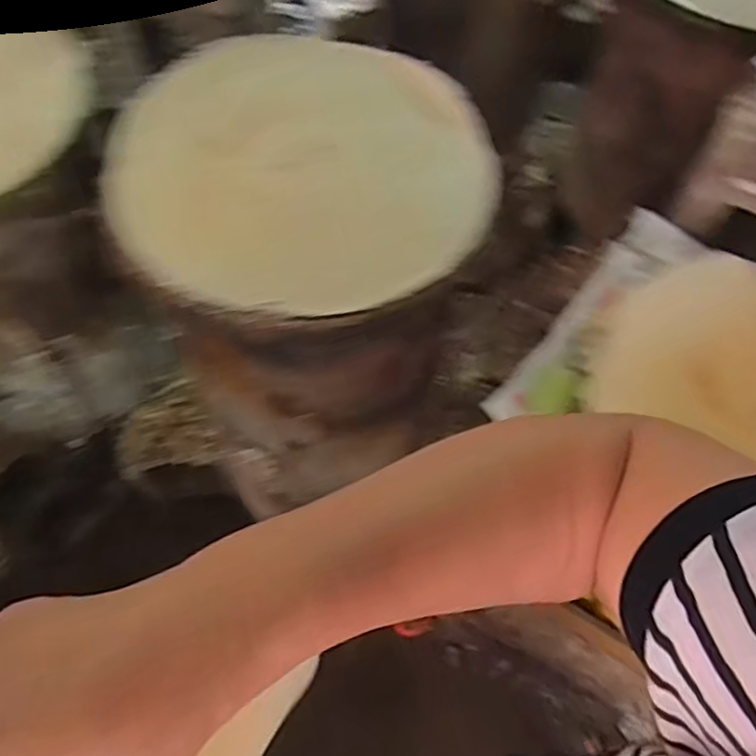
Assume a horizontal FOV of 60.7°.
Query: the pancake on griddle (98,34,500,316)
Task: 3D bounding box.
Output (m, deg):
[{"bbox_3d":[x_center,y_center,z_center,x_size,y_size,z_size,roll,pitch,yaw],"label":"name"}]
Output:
[{"bbox_3d":[-0.072,-0.212,0.634,0.379,0.036,0.302,3,79,-10],"label":"pancake on griddle"}]

